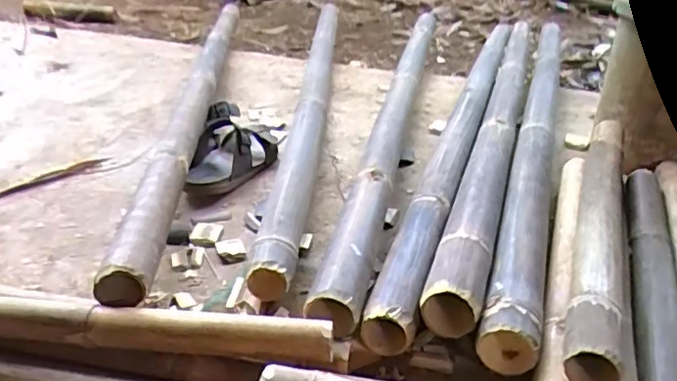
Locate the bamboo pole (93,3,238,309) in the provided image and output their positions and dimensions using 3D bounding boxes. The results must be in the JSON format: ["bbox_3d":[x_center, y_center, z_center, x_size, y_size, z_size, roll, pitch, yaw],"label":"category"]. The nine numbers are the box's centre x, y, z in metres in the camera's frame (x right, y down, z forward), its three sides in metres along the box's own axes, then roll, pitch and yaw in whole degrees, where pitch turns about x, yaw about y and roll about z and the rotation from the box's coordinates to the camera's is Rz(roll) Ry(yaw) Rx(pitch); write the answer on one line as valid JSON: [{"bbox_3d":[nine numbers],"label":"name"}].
[{"bbox_3d":[-0.280,-0.212,1.218,0.058,0.062,1.344,0,32,-3],"label":"bamboo pole"}]

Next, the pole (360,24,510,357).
[{"bbox_3d":[0.242,-0.117,1.150,0.064,0.059,1.169,12,33,15],"label":"pole"}]

